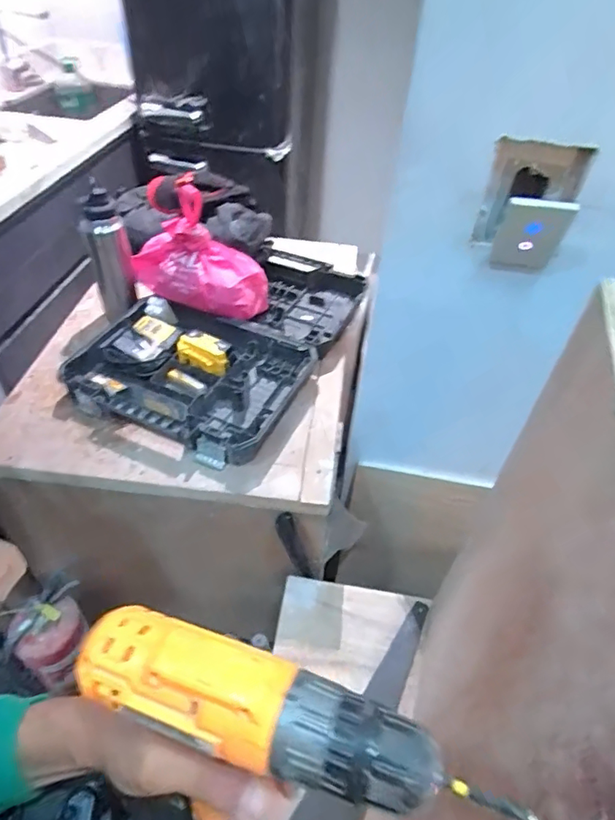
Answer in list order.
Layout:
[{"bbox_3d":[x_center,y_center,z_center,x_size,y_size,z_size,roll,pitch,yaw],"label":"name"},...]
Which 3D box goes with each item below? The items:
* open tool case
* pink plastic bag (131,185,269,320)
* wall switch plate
[{"bbox_3d":[-0.170,-0.172,1.160,0.457,0.101,0.650,21,47,16],"label":"open tool case"},{"bbox_3d":[-0.245,-0.329,1.118,0.304,0.226,0.148,6,45,2],"label":"pink plastic bag"},{"bbox_3d":[0.312,-0.240,0.718,0.086,0.122,0.018,7,55,9],"label":"wall switch plate"}]

